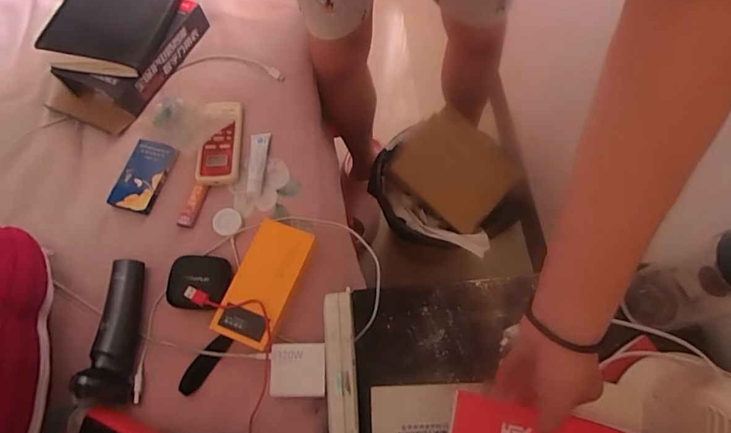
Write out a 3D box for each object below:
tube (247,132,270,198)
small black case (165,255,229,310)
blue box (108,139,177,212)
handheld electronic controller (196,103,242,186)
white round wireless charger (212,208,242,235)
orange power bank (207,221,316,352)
[{"bbox_3d":[-0.148,-0.072,0.605,0.024,0.010,0.095,3,68,1],"label":"tube"},{"bbox_3d":[-0.201,0.080,0.543,0.075,0.030,0.064,9,68,3],"label":"small black case"},{"bbox_3d":[-0.300,-0.054,0.604,0.057,0.020,0.101,13,68,5],"label":"blue box"},{"bbox_3d":[-0.200,-0.103,0.612,0.055,0.023,0.127,-4,68,-2],"label":"handheld electronic controller"},{"bbox_3d":[-0.180,0.006,0.578,0.036,0.006,0.035,0,68,0],"label":"white round wireless charger"},{"bbox_3d":[-0.119,0.079,0.533,0.076,0.033,0.142,19,69,7],"label":"orange power bank"}]

